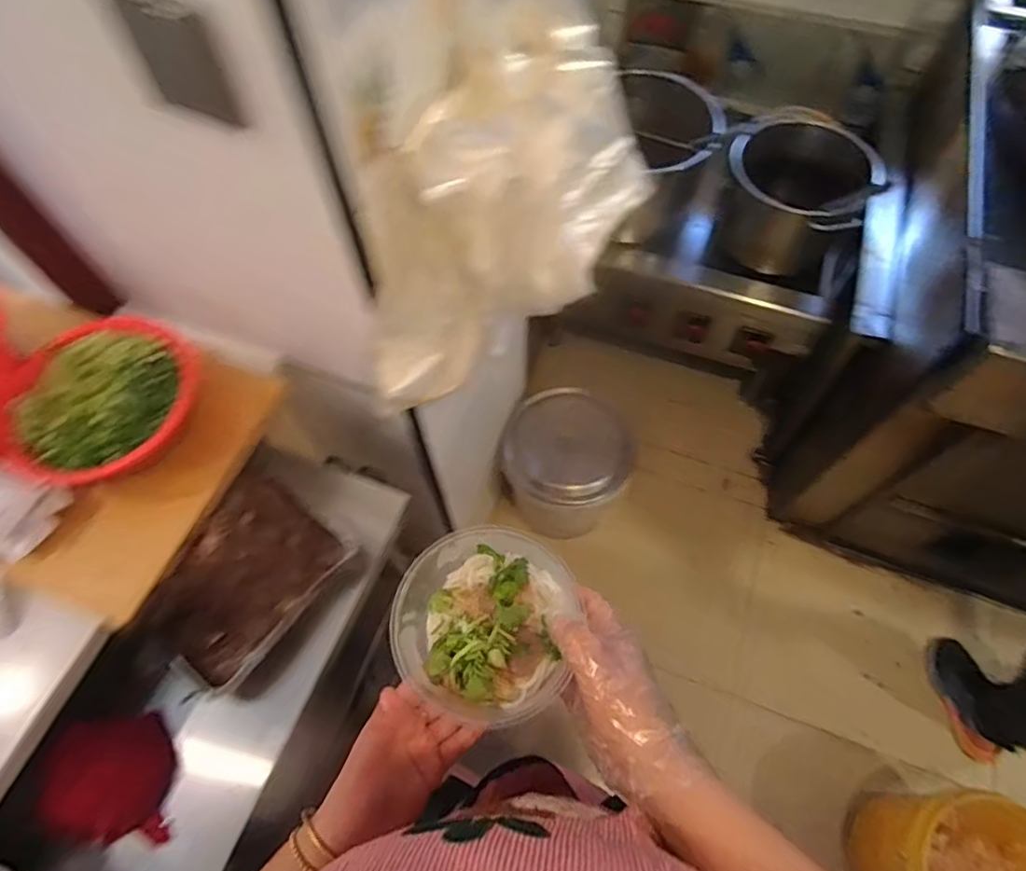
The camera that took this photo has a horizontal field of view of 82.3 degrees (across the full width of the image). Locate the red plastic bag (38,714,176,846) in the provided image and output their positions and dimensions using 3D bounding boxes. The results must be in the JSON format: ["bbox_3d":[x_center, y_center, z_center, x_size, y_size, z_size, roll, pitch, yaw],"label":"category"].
[{"bbox_3d":[-0.422,0.365,0.620,0.089,0.077,0.123,-9,65,-4],"label":"red plastic bag"}]

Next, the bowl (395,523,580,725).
[{"bbox_3d":[-0.023,0.149,0.467,0.129,0.075,0.138,0,64,1],"label":"bowl"}]

